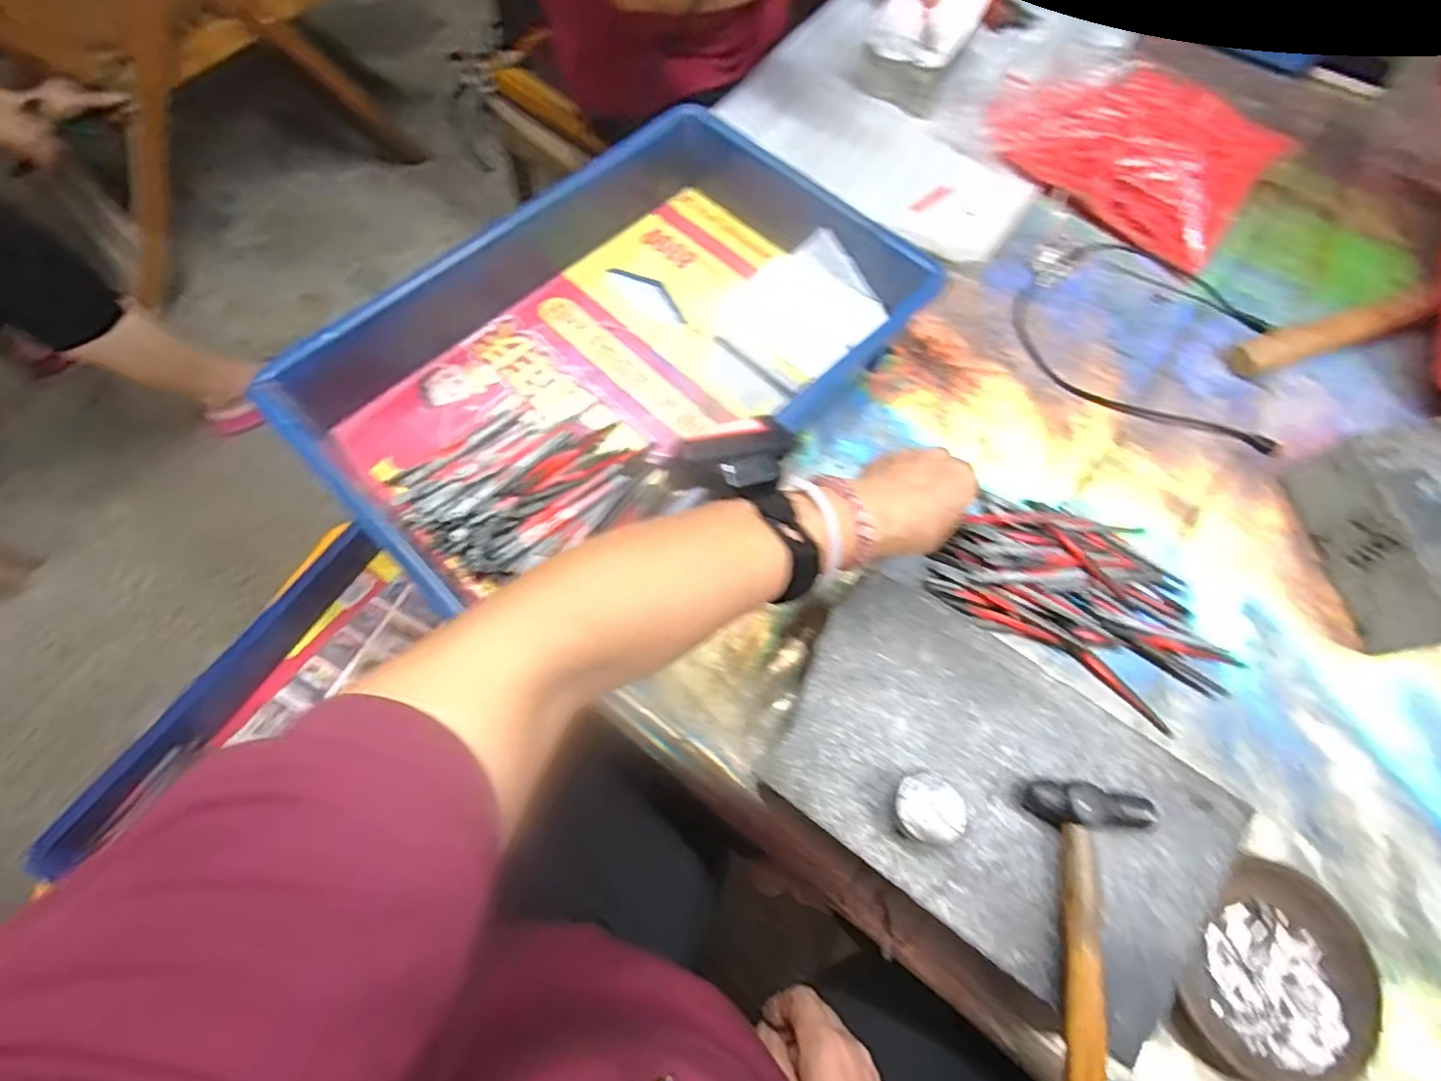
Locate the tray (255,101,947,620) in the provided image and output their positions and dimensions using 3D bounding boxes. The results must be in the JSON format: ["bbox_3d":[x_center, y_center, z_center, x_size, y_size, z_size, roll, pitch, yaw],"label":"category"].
[{"bbox_3d":[-0.085,-0.142,0.487,0.450,0.076,0.284,-38,73,-14],"label":"tray"}]

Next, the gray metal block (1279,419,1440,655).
[{"bbox_3d":[0.491,-0.003,0.437,0.101,0.071,0.148,-10,68,-5],"label":"gray metal block"}]

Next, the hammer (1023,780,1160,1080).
[{"bbox_3d":[0.190,0.202,0.310,0.058,0.018,0.152,5,68,1],"label":"hammer"}]

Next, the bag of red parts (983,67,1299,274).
[{"bbox_3d":[0.382,-0.366,0.586,0.130,0.067,0.230,-43,74,-16],"label":"bag of red parts"}]

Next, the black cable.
[{"bbox_3d":[0.365,-0.182,0.539,0.216,0.018,0.176,20,69,7],"label":"black cable"}]

